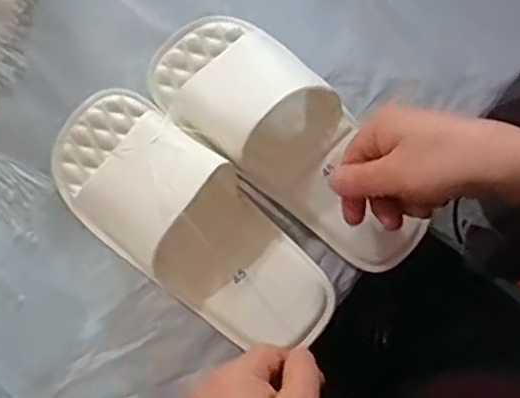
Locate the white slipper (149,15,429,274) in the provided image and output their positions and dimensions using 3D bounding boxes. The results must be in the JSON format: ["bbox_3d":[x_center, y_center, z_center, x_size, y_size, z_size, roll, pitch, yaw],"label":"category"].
[{"bbox_3d":[0.022,-0.044,0.496,0.096,0.043,0.233,-42,86,-11],"label":"white slipper"}]

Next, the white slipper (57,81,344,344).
[{"bbox_3d":[-0.049,0.016,0.476,0.226,0.037,0.092,41,78,3],"label":"white slipper"}]

